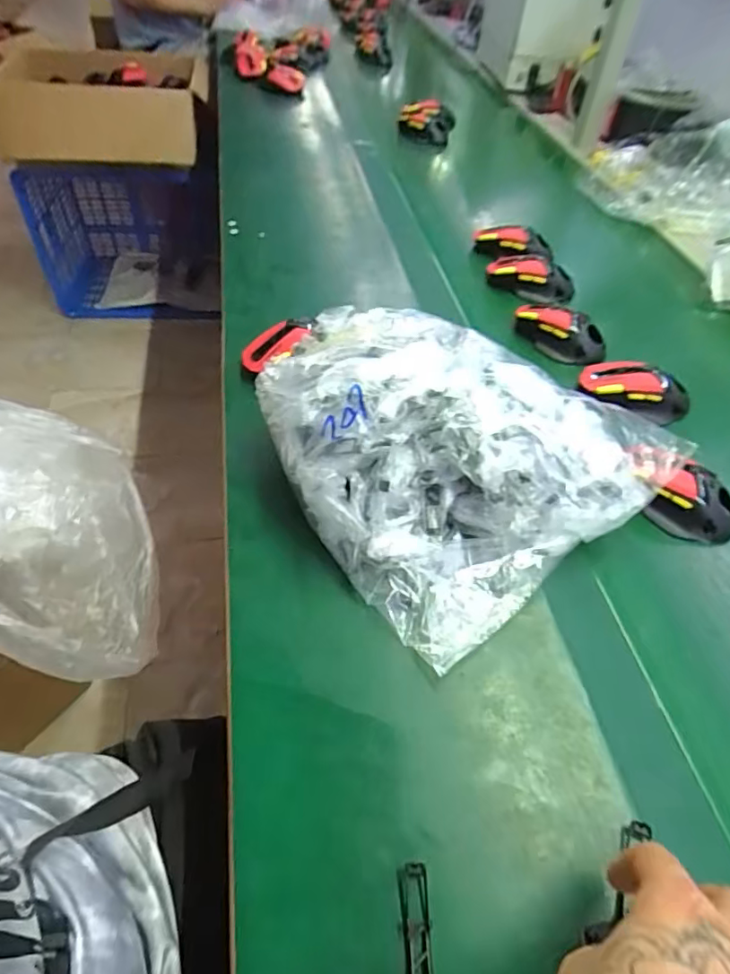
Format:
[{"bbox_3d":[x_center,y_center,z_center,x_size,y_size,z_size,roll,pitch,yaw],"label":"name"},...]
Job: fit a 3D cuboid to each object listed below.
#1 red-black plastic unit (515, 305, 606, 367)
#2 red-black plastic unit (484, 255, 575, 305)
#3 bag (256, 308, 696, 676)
[{"bbox_3d":[0.229,-0.184,0.649,0.111,0.050,0.032,33,55,23],"label":"red-black plastic unit"},{"bbox_3d":[0.225,-0.285,0.741,0.120,0.040,0.051,32,55,23],"label":"red-black plastic unit"},{"bbox_3d":[0.066,-0.047,0.485,0.268,0.117,0.307,-29,56,-26],"label":"bag"}]

